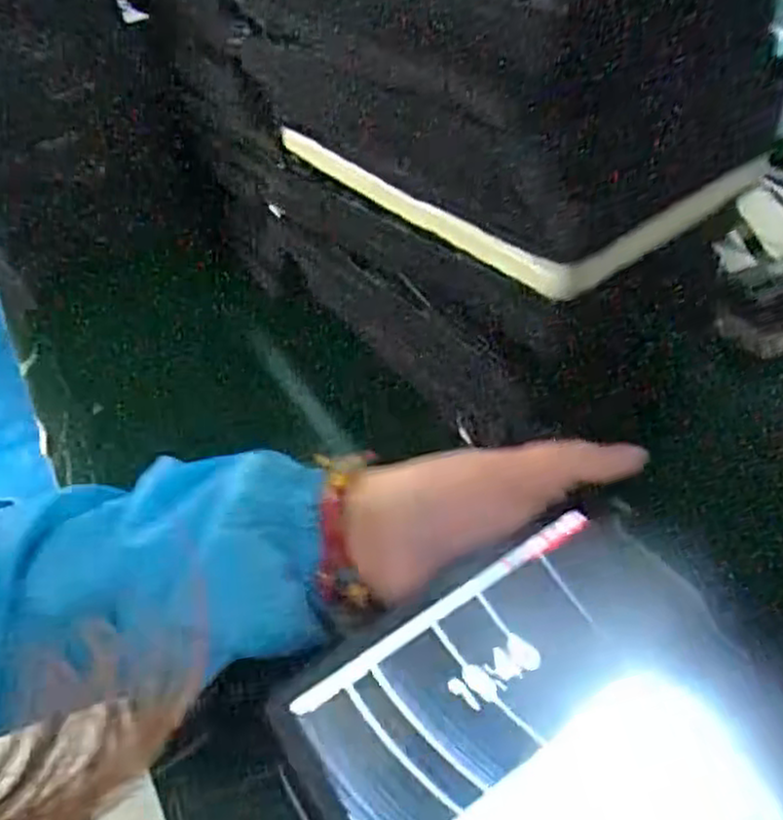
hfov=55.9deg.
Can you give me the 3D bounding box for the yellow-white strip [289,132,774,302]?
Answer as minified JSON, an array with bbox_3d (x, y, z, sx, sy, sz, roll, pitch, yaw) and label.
[{"bbox_3d":[0.040,-0.104,0.381,0.264,0.020,0.108,11,44,20],"label":"yellow-white strip"}]

